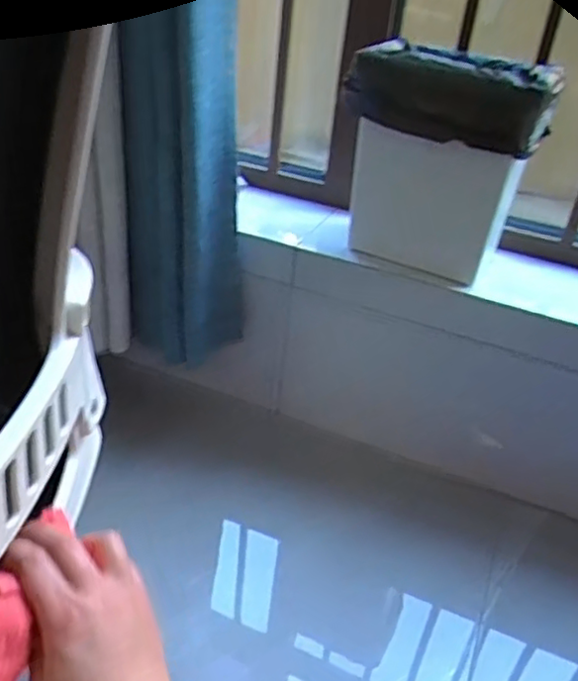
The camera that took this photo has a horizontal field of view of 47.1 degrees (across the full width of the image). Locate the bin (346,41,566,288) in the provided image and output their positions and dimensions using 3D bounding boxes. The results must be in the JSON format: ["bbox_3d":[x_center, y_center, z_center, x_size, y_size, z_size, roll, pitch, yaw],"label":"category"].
[{"bbox_3d":[0.244,-0.288,1.064,0.281,0.309,0.197,23,38,23],"label":"bin"}]

